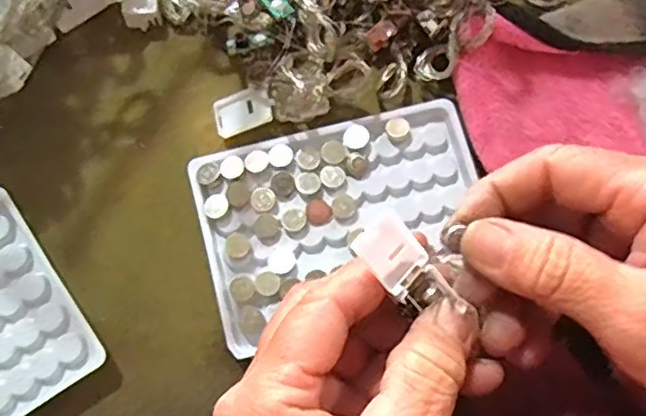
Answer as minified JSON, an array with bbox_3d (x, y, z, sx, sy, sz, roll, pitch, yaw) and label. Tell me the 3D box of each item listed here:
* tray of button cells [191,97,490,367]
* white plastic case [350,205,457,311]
[{"bbox_3d":[0.009,0.000,0.301,0.131,0.009,0.084,-19,79,-6],"label":"tray of button cells"},{"bbox_3d":[0.029,0.020,0.228,0.038,0.019,0.020,43,80,7],"label":"white plastic case"}]

